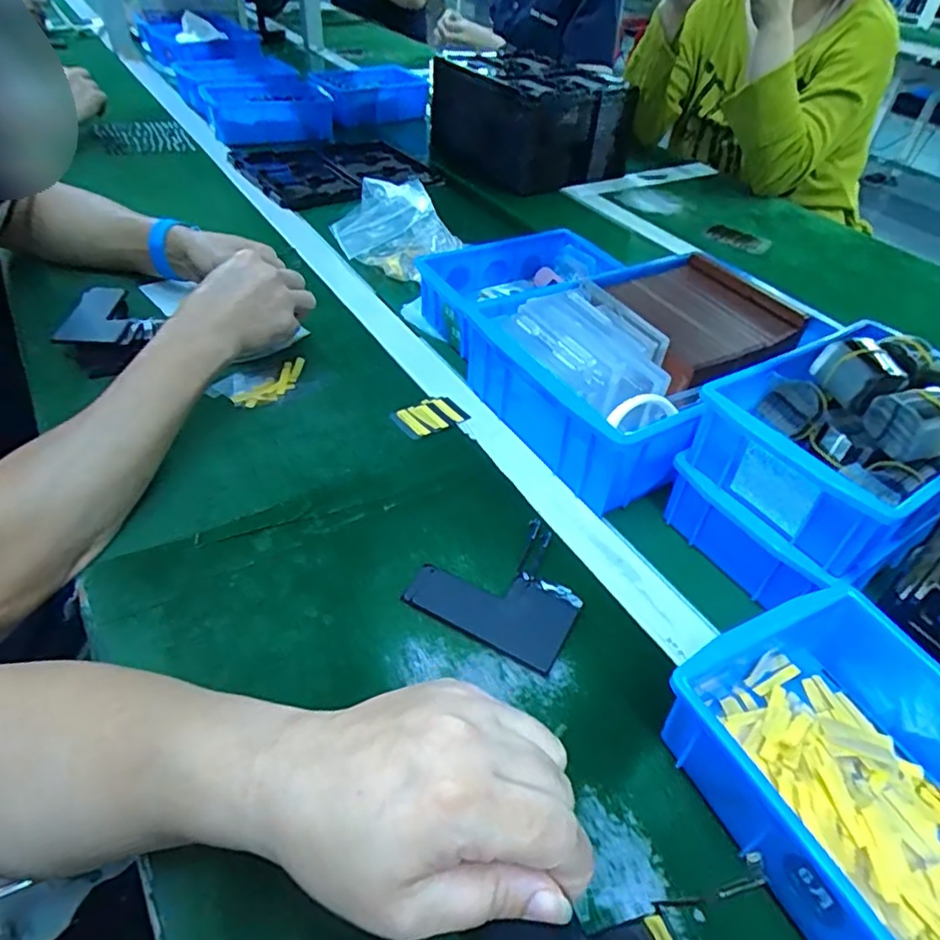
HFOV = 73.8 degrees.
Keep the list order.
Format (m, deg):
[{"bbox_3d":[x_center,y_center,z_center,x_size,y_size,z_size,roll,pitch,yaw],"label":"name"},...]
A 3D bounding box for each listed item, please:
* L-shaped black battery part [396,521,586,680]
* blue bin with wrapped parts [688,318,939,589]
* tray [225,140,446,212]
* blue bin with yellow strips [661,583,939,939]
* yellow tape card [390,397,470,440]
[{"bbox_3d":[0.024,0.073,0.418,0.102,0.006,0.098,23,46,16],"label":"L-shaped black battery part"},{"bbox_3d":[0.251,-0.026,0.407,0.171,0.074,0.137,-24,51,-28],"label":"blue bin with wrapped parts"},{"bbox_3d":[-0.206,-0.461,0.957,0.254,0.035,0.238,-24,51,-28],"label":"tray"},{"bbox_3d":[0.205,0.166,0.298,0.142,0.072,0.201,-14,47,-21],"label":"blue bin with yellow strips"},{"bbox_3d":[-0.033,-0.047,0.541,0.062,0.004,0.040,-21,50,-27],"label":"yellow tape card"}]

